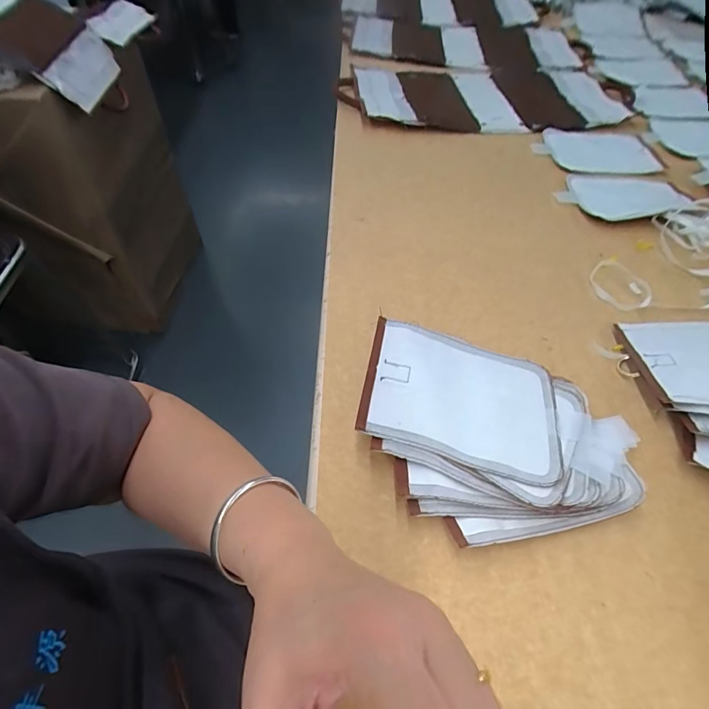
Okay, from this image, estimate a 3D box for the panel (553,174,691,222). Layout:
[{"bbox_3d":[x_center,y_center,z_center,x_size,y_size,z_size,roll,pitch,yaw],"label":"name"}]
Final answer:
[{"bbox_3d":[0.404,-0.238,0.622,0.186,0.010,0.111,7,54,4],"label":"panel"}]

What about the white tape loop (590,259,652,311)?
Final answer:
[{"bbox_3d":[0.334,-0.089,0.519,0.073,0.006,0.082,-22,58,-17],"label":"white tape loop"}]

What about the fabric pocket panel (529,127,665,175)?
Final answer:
[{"bbox_3d":[0.418,-0.356,0.719,0.207,0.008,0.133,2,54,0],"label":"fabric pocket panel"}]

